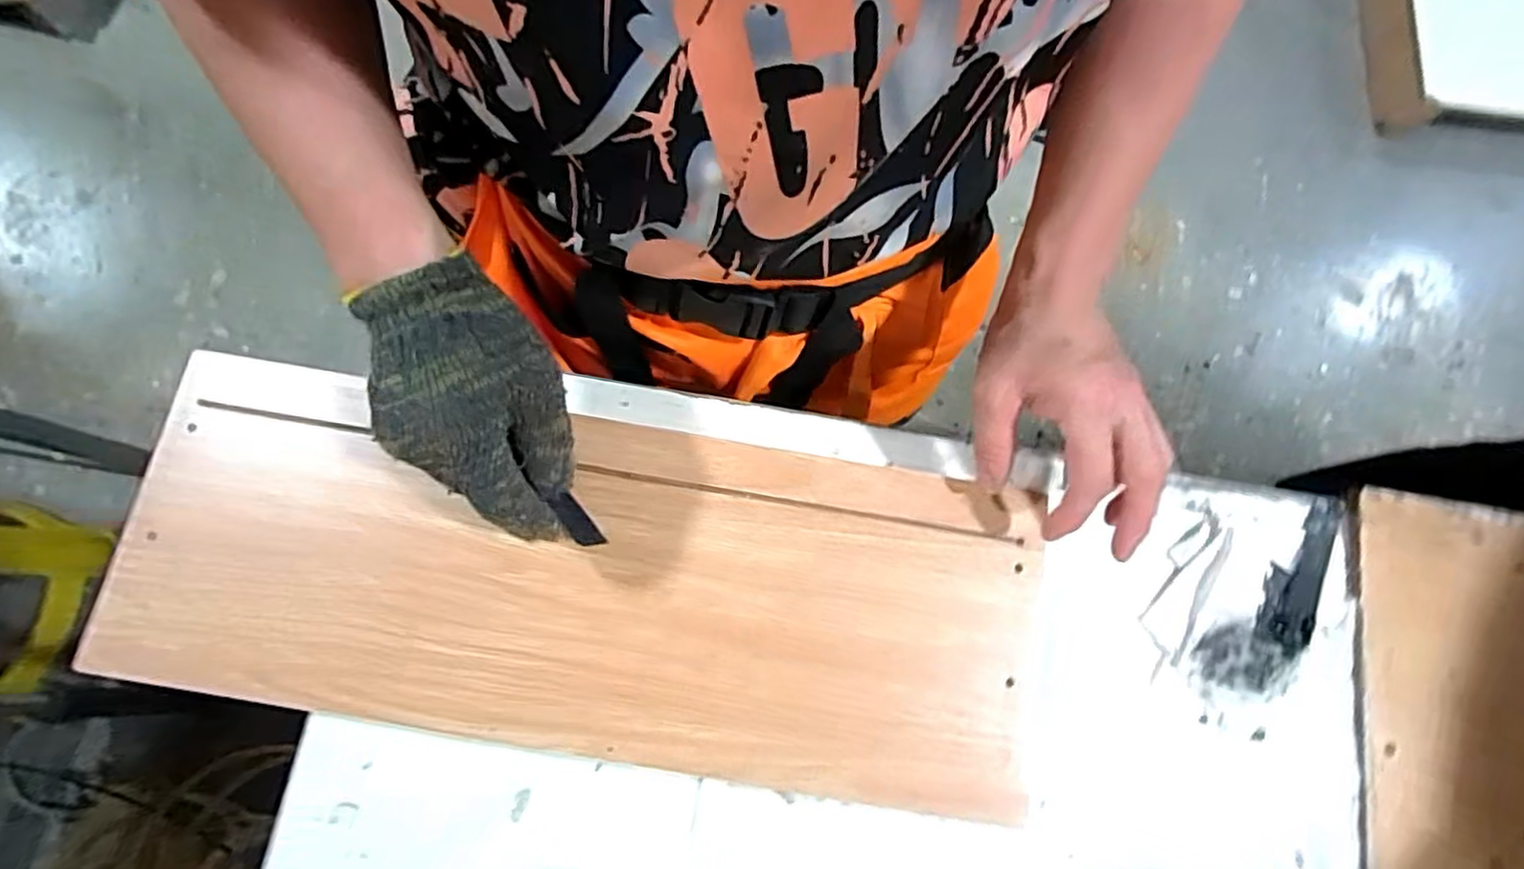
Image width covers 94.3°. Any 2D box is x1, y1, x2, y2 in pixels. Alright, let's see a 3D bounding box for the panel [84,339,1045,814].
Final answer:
[{"bbox_3d":[-0.100,0.080,0.399,0.504,0.018,0.184,10,74,1],"label":"panel"}]

